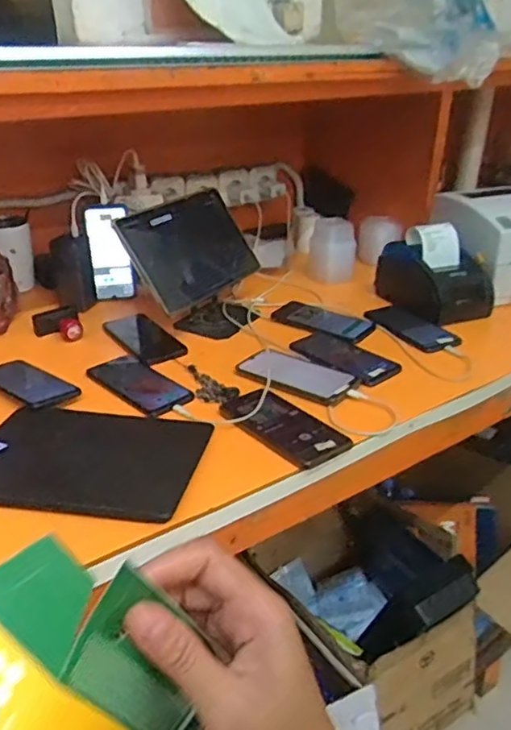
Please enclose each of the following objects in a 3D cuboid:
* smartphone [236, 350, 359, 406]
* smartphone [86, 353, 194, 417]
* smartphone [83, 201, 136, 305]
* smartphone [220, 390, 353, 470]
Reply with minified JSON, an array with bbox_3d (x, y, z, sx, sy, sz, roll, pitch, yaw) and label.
[{"bbox_3d":[0.056,0.012,0.878,0.175,0.011,0.073,19,34,33],"label":"smartphone"},{"bbox_3d":[-0.162,0.025,0.883,0.079,0.013,0.178,-24,36,-37],"label":"smartphone"},{"bbox_3d":[-0.263,-0.202,1.137,0.079,0.171,0.012,0,21,8],"label":"smartphone"},{"bbox_3d":[0.031,0.070,0.781,0.083,0.016,0.178,-21,34,-34],"label":"smartphone"}]

